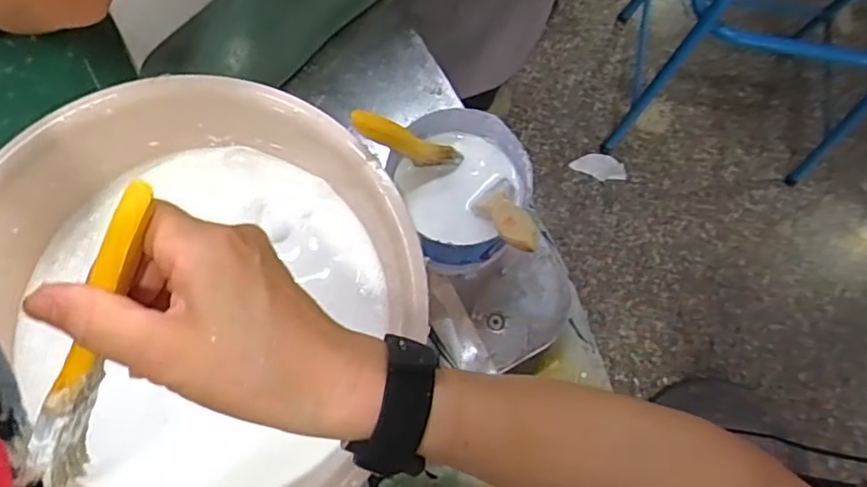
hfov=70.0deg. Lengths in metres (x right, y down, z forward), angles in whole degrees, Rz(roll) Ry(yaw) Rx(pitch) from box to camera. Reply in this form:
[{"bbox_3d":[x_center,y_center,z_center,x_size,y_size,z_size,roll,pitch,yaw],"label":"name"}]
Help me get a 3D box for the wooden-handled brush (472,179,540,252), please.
[{"bbox_3d":[0.049,-0.018,0.413,0.031,0.106,0.013,-9,113,-4],"label":"wooden-handled brush"}]

